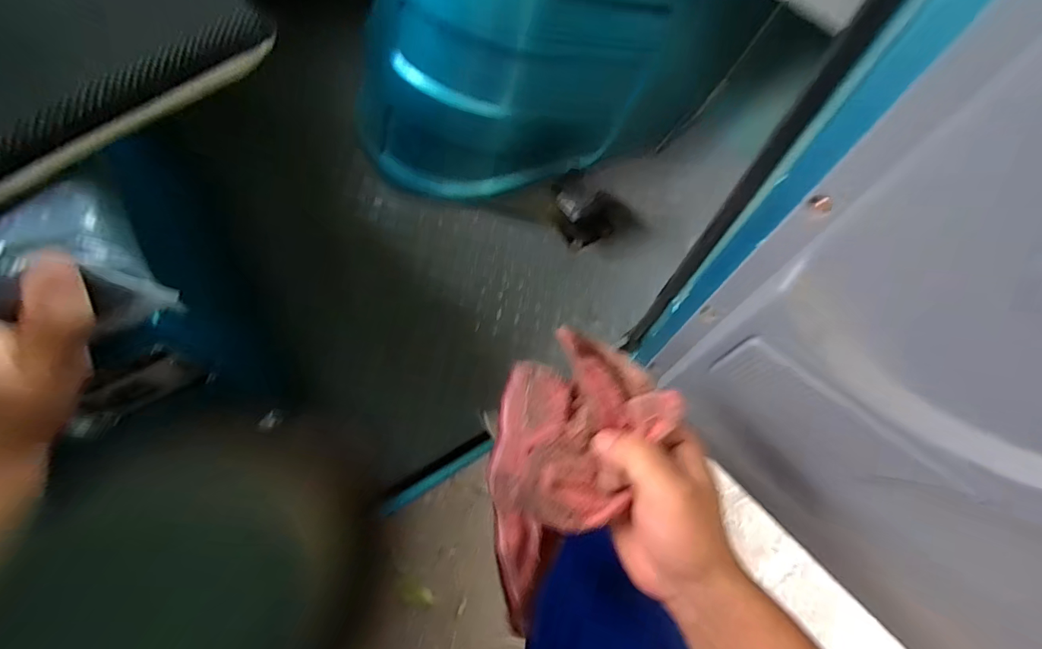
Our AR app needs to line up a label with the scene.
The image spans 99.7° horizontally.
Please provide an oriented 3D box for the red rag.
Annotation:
[{"bbox_3d":[0.027,0.116,0.317,0.107,0.144,0.189,12,66,3],"label":"red rag"}]

